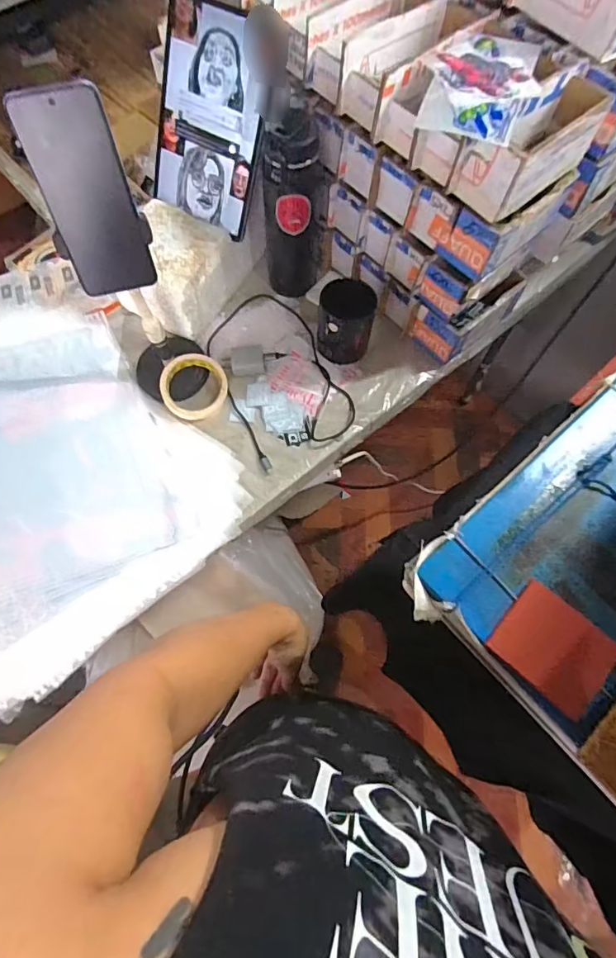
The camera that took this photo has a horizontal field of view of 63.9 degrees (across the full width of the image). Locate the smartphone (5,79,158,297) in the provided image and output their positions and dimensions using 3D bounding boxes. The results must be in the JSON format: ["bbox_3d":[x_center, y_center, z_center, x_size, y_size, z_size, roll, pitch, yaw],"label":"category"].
[{"bbox_3d":[-0.200,-0.257,0.457,0.073,0.168,0.011,-15,44,-7],"label":"smartphone"}]

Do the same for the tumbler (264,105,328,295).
[{"bbox_3d":[-0.017,-0.372,0.692,0.083,0.251,0.080,2,68,0],"label":"tumbler"}]

